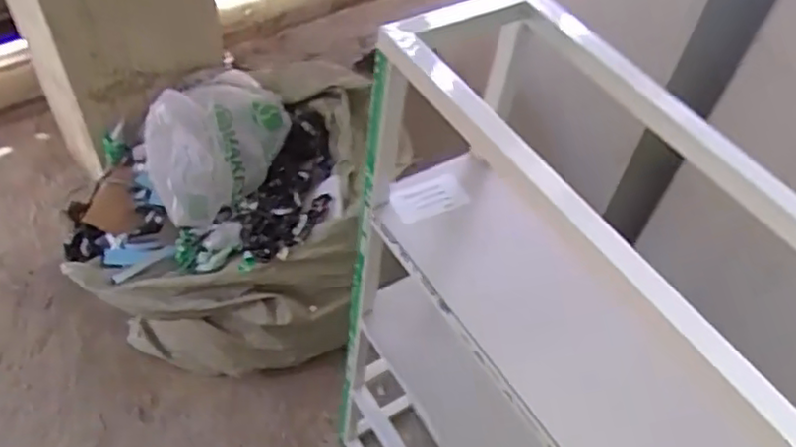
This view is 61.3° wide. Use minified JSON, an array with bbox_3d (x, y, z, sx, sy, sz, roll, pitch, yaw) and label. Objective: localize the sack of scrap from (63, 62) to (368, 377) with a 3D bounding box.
[{"bbox_3d":[-0.411,-0.039,1.585,0.624,0.500,0.628,6,55,-4],"label":"sack of scrap"}]

